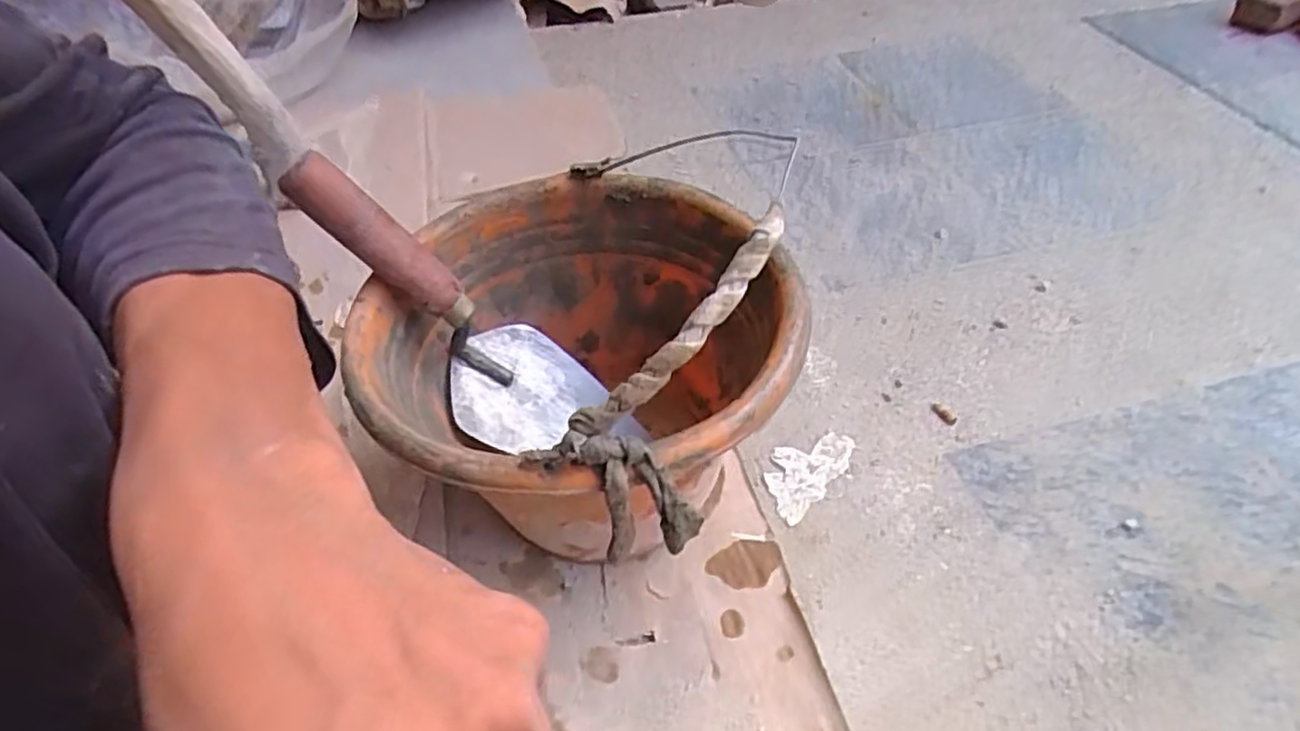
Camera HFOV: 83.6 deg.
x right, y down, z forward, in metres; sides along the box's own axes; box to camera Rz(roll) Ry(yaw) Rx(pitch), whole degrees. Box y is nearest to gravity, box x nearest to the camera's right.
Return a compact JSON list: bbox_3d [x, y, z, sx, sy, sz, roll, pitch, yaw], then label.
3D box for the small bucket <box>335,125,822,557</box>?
[{"bbox_3d":[-0.040,-0.014,0.426,0.239,0.211,0.225,-2,48,2],"label":"small bucket"}]

